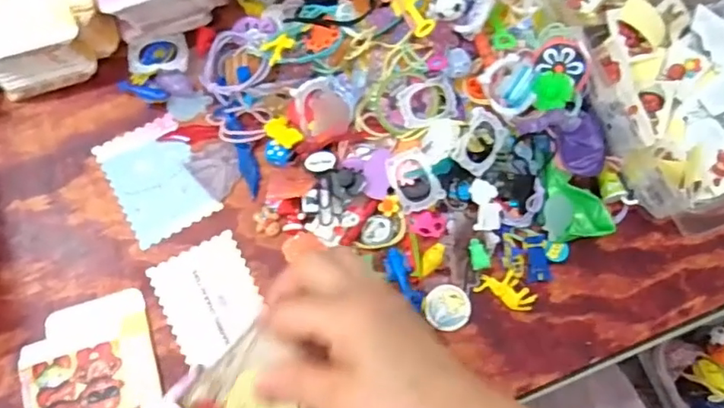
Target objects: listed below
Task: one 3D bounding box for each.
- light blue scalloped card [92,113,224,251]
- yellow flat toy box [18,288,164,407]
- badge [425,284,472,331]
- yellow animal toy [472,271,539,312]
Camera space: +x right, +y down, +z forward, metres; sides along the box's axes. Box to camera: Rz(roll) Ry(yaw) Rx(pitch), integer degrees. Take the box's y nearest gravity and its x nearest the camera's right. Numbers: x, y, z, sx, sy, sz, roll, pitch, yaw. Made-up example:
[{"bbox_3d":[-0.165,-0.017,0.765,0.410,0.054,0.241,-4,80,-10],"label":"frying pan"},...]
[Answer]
[{"bbox_3d":[-0.151,-0.019,0.406,0.061,0.004,0.089,-29,77,-13],"label":"light blue scalloped card"},{"bbox_3d":[-0.178,0.113,0.364,0.084,0.005,0.097,-16,74,-6],"label":"yellow flat toy box"},{"bbox_3d":[0.060,0.071,0.383,0.030,0.006,0.031,0,73,-1],"label":"badge"},{"bbox_3d":[0.103,0.059,0.389,0.040,0.006,0.022,25,74,6],"label":"yellow animal toy"}]

